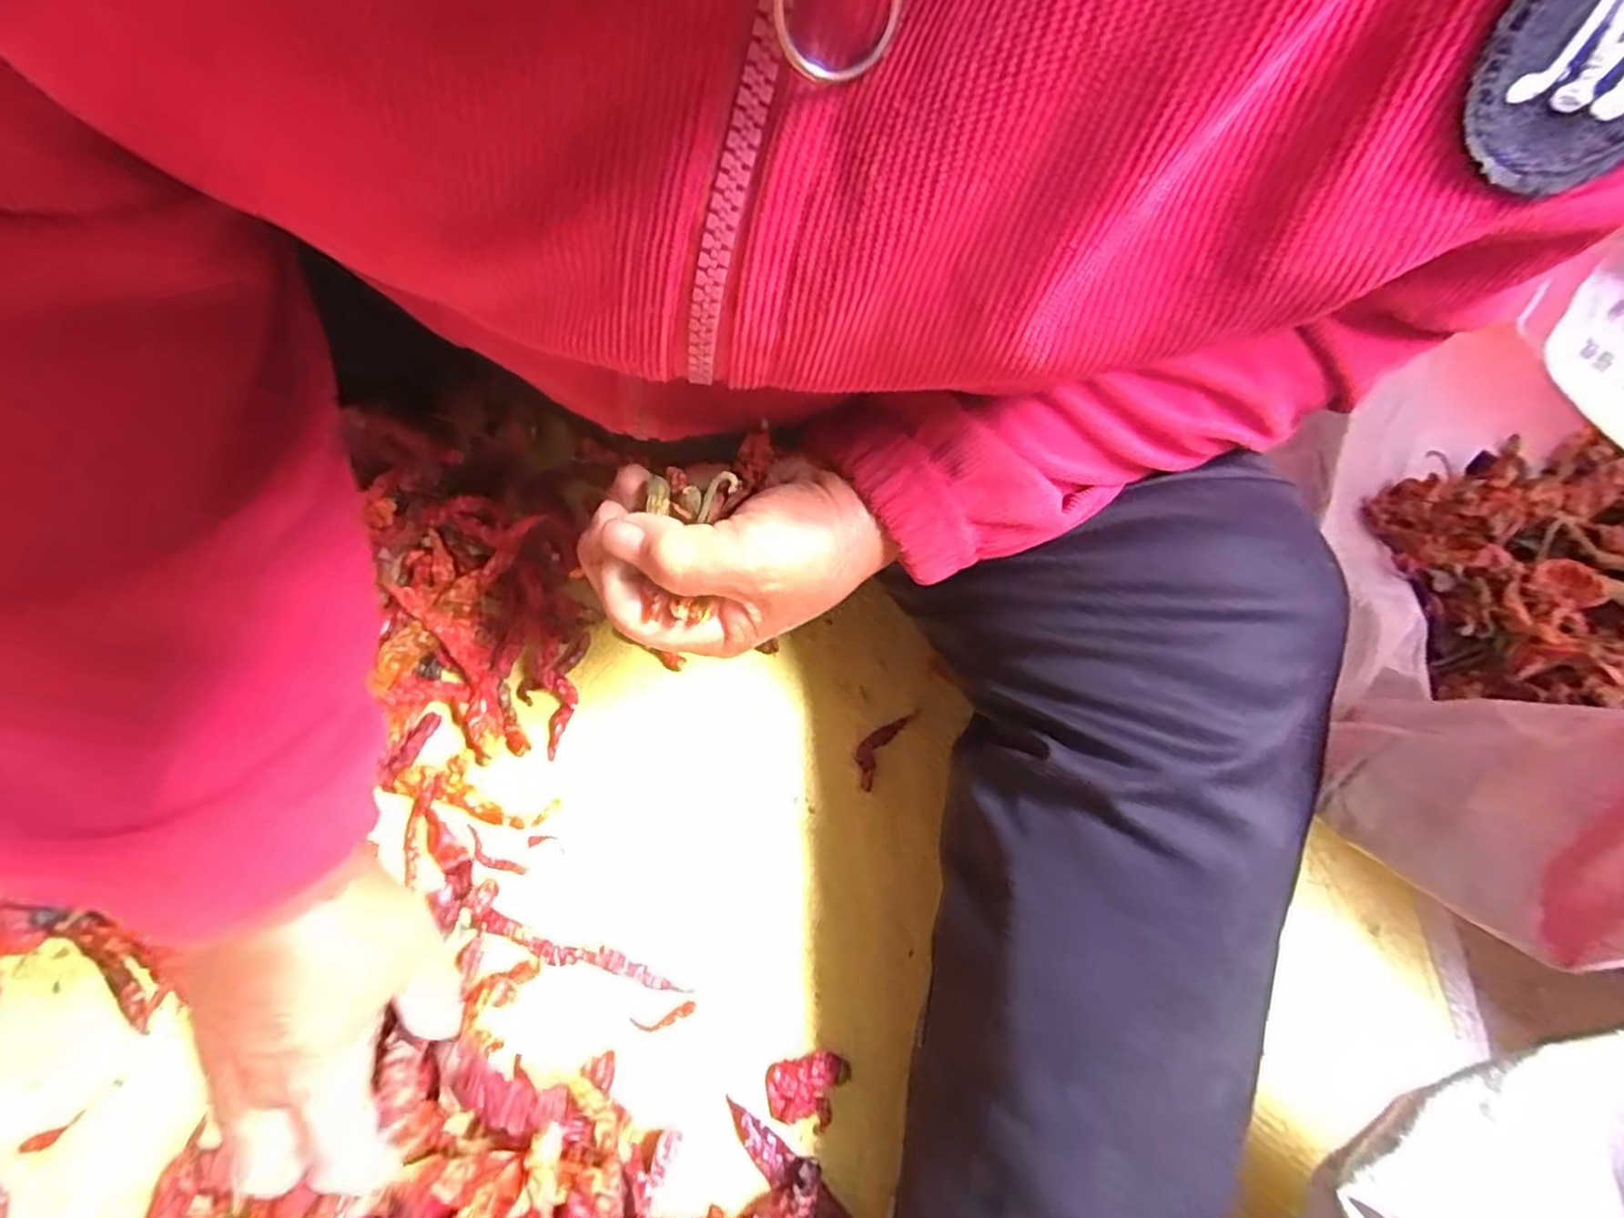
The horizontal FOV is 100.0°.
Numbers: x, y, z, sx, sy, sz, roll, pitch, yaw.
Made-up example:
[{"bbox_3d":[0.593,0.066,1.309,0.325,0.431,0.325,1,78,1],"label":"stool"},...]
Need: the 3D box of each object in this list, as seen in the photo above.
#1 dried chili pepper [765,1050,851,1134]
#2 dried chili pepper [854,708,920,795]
[{"bbox_3d":[-0.003,0.203,0.290,0.032,0.008,0.029,18,66,5],"label":"dried chili pepper"},{"bbox_3d":[0.036,0.069,0.353,0.016,0.004,0.049,33,68,12],"label":"dried chili pepper"}]

